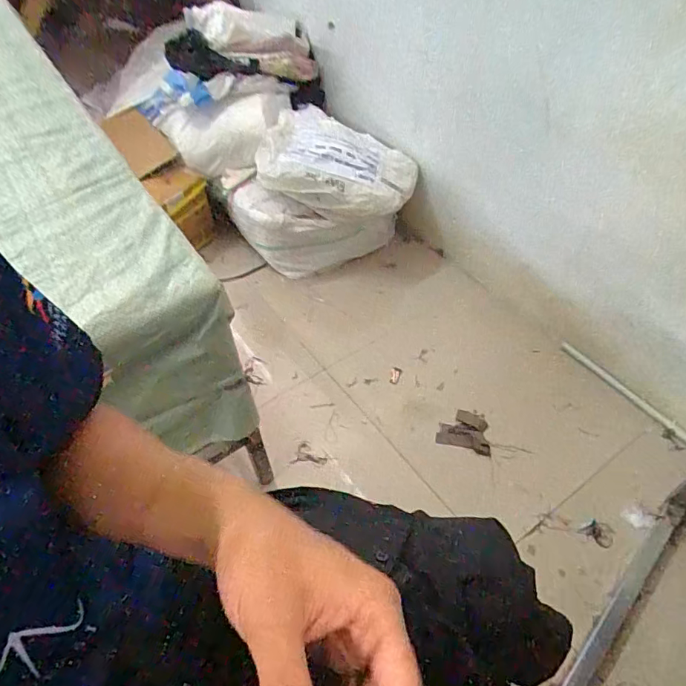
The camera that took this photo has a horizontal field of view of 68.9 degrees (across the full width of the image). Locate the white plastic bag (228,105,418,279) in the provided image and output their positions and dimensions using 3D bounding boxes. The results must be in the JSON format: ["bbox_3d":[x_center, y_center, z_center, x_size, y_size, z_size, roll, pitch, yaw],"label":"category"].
[{"bbox_3d":[-0.053,-0.384,1.349,0.483,0.351,0.237,-12,50,-7],"label":"white plastic bag"}]

